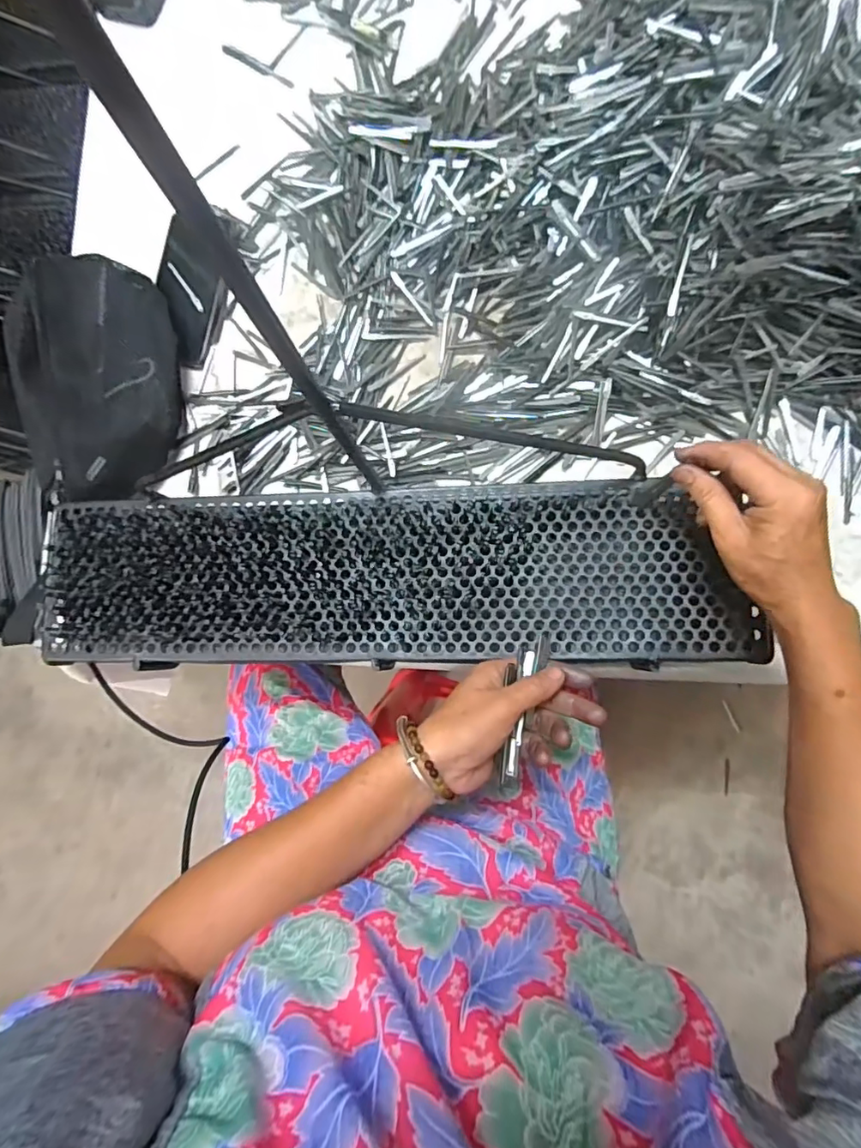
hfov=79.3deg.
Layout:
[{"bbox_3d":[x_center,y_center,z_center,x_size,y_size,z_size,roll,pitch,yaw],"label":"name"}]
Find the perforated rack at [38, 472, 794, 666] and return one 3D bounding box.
[{"bbox_3d":[-0.047,0.003,0.436,0.576,0.017,0.146,0,84,6],"label":"perforated rack"}]

